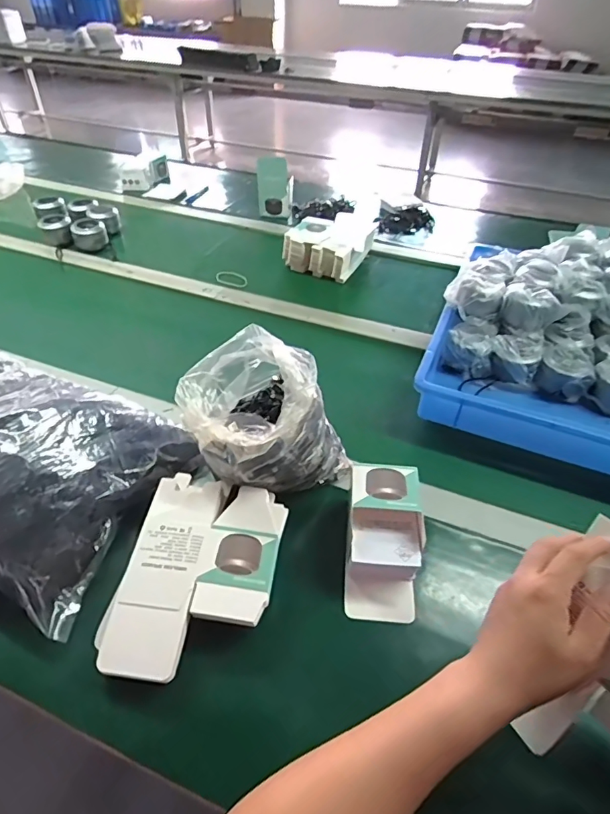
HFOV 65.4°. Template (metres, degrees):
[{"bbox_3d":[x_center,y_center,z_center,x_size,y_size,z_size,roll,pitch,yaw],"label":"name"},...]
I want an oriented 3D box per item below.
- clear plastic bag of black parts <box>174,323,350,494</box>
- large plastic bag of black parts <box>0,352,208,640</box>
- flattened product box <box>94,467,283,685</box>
[{"bbox_3d":[-0.052,0.023,0.593,0.176,0.175,0.151,-25,50,-26],"label":"clear plastic bag of black parts"},{"bbox_3d":[-0.411,0.046,0.616,0.490,0.092,0.274,19,46,17],"label":"large plastic bag of black parts"},{"bbox_3d":[-0.112,0.172,0.497,0.152,0.023,0.207,10,54,9],"label":"flattened product box"}]

